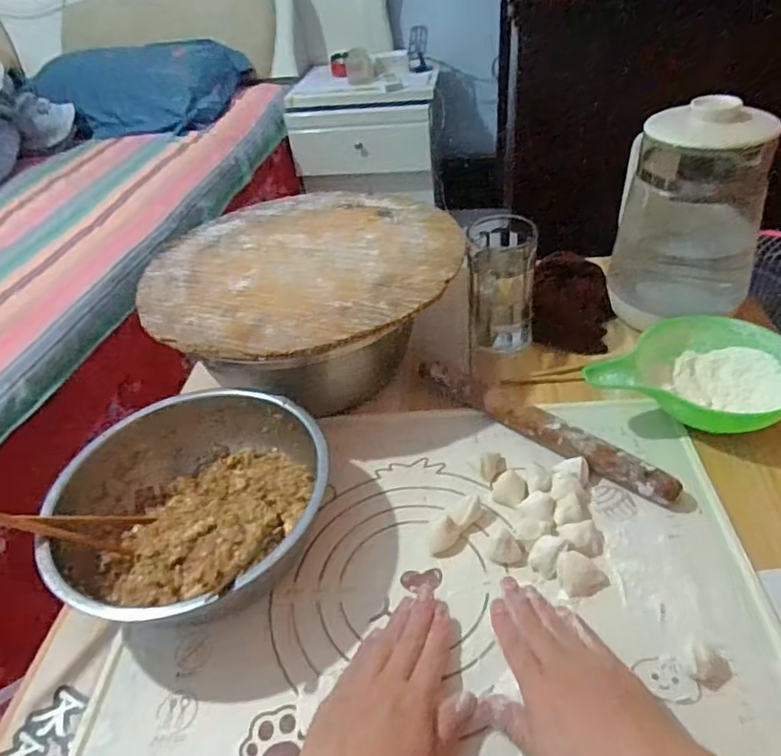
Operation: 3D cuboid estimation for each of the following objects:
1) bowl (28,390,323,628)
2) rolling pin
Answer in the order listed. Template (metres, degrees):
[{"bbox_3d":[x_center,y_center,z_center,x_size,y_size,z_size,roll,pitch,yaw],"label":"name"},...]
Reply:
[{"bbox_3d":[-0.170,0.108,0.509,0.220,0.077,0.203,-4,42,4],"label":"bowl"},{"bbox_3d":[0.140,0.042,0.568,0.278,0.023,0.026,32,55,33],"label":"rolling pin"}]

